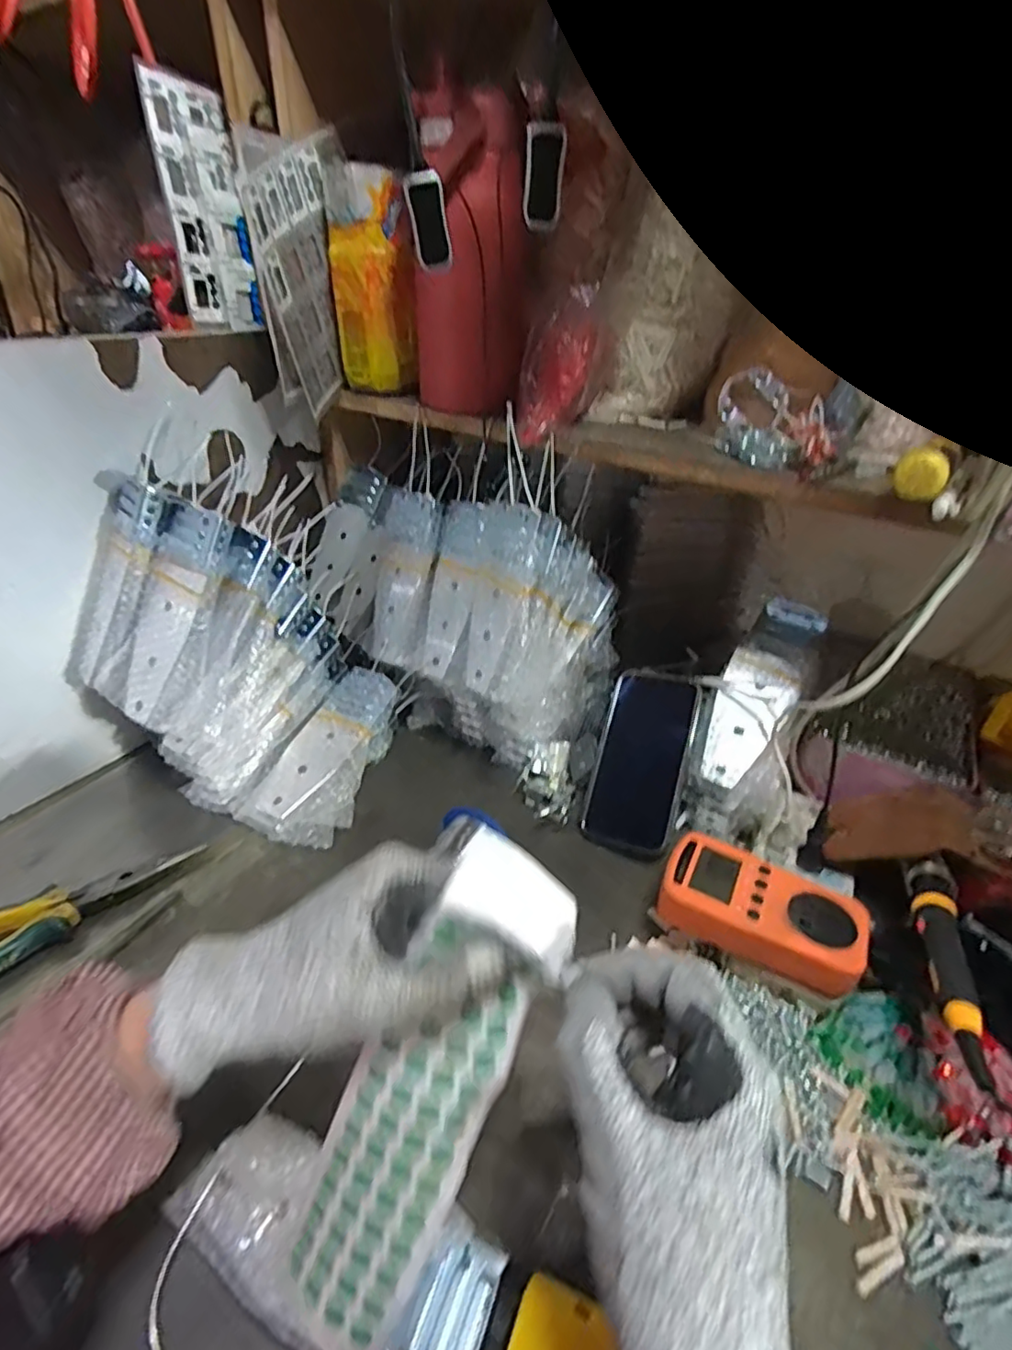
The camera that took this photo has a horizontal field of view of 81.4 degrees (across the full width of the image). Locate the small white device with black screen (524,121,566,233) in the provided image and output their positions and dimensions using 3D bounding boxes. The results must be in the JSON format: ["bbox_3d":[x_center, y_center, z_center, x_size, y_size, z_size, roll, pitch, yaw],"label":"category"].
[{"bbox_3d":[0.025,-0.336,0.398,0.024,0.054,0.013,0,36,-4],"label":"small white device with black screen"}]

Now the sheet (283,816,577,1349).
[{"bbox_3d":[-0.033,0.178,0.252,0.060,0.220,0.042,21,-4,23],"label":"sheet"}]

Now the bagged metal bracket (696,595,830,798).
[{"bbox_3d":[0.222,0.017,0.520,0.060,0.015,0.189,25,74,27],"label":"bagged metal bracket"}]

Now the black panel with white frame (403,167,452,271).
[{"bbox_3d":[-0.054,-0.319,0.416,0.025,0.058,0.008,-19,51,-5],"label":"black panel with white frame"}]

